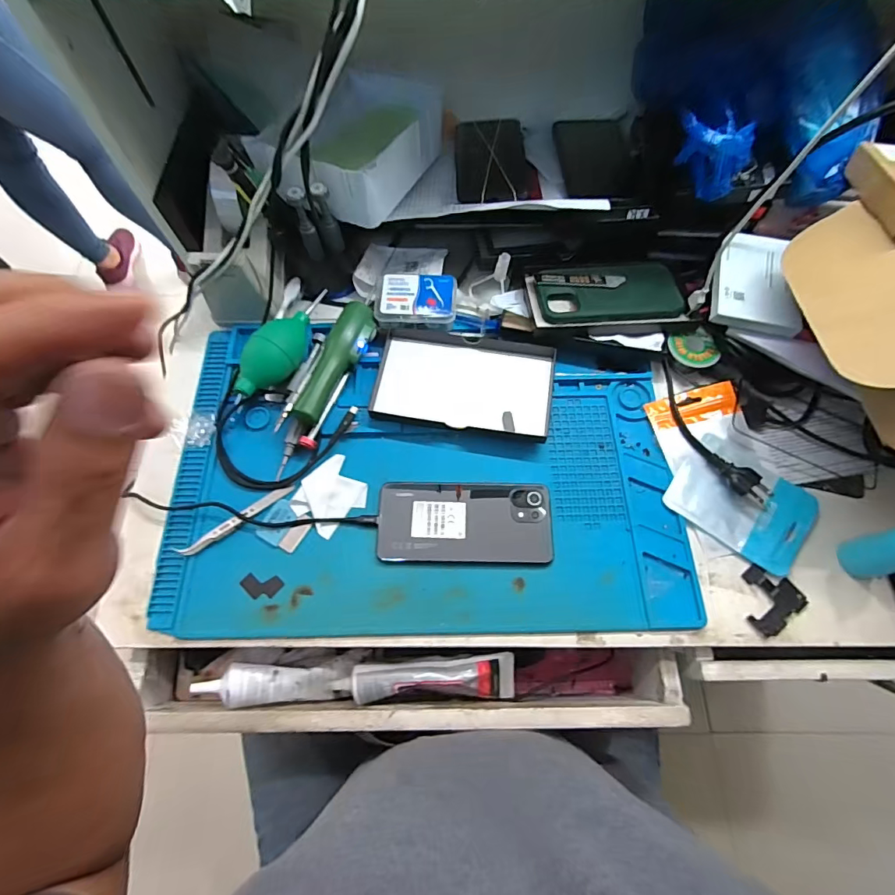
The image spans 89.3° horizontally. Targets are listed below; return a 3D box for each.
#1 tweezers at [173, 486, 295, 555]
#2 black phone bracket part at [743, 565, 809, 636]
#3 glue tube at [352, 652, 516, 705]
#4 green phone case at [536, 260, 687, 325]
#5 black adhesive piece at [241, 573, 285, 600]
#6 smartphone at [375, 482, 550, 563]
[{"bbox_3d":[-0.191,0.065,0.413,0.108,0.009,0.011,-35,72,-13],"label":"tweezers"},{"bbox_3d":[0.277,0.130,0.392,0.053,0.007,0.049,-35,71,-13],"label":"black phone bracket part"},{"bbox_3d":[-0.012,0.207,0.405,0.143,0.031,0.035,-2,65,-1],"label":"glue tube"},{"bbox_3d":[0.170,-0.165,0.483,0.146,0.014,0.073,-6,67,-2],"label":"green phone case"},{"bbox_3d":[-0.164,0.122,0.399,0.036,0.004,0.020,5,67,2],"label":"black adhesive piece"},{"bbox_3d":[0.016,0.068,0.417,0.155,0.010,0.073,0,67,0],"label":"smartphone"}]

